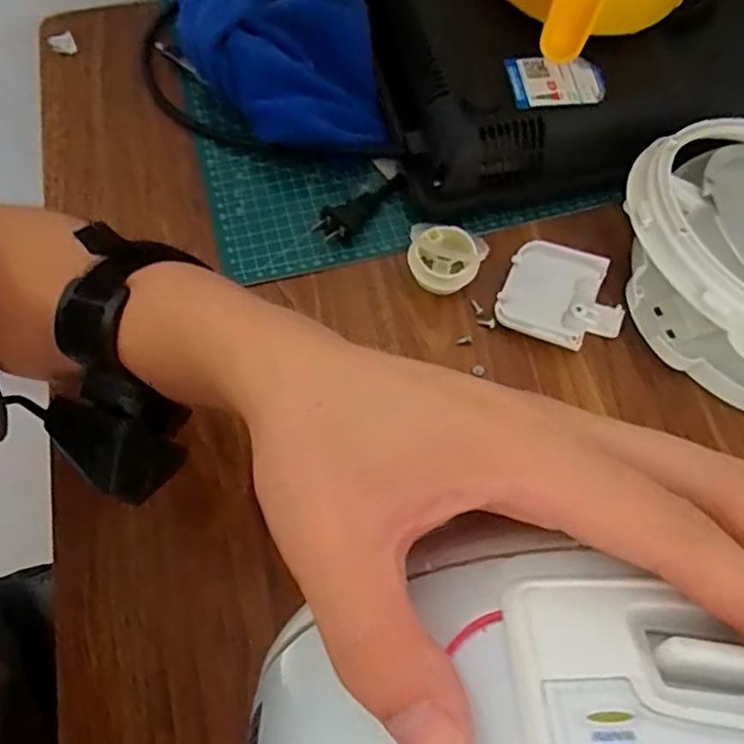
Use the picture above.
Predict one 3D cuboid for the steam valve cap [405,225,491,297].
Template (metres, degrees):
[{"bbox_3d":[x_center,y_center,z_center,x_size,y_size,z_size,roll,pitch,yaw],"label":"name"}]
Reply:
[{"bbox_3d":[0.051,-0.077,0.423,0.051,0.015,0.046,0,67,-2],"label":"steam valve cap"}]

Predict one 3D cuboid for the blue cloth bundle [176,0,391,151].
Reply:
[{"bbox_3d":[-0.072,-0.243,0.469,0.124,0.068,0.207,-23,70,-12],"label":"blue cloth bundle"}]

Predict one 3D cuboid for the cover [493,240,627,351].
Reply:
[{"bbox_3d":[0.129,-0.050,0.425,0.079,0.016,0.070,24,68,7],"label":"cover"}]

